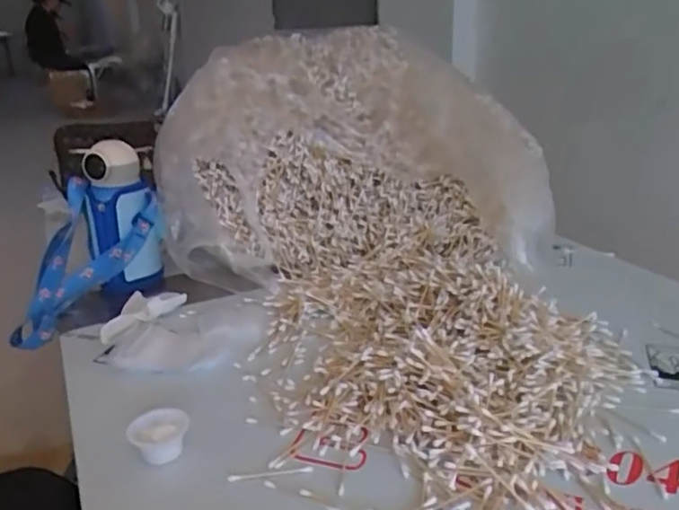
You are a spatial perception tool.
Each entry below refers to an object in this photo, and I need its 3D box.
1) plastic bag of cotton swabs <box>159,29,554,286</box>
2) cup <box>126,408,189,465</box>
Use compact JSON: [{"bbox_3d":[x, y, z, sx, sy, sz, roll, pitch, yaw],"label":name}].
[{"bbox_3d":[0.002,-0.153,0.922,0.550,0.290,0.338,2,22,11],"label":"plastic bag of cotton swabs"},{"bbox_3d":[-0.163,0.170,0.563,0.055,0.034,0.053,-14,24,-26],"label":"cup"}]

